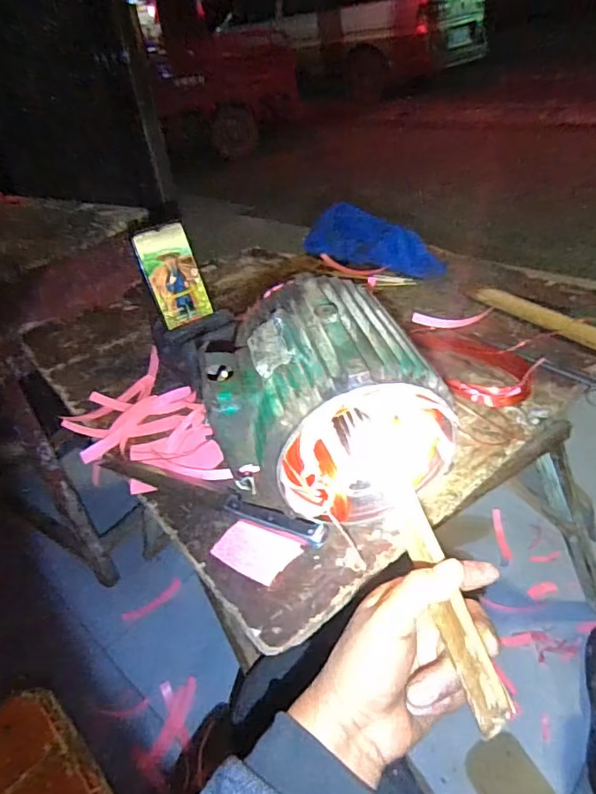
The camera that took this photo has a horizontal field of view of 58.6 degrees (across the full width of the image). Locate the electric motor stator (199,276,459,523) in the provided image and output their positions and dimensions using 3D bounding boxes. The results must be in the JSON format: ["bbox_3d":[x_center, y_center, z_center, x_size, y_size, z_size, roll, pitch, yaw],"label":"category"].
[{"bbox_3d":[0.023,0.014,0.524,0.206,0.184,0.174,-13,36,-7],"label":"electric motor stator"}]

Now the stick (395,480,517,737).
[{"bbox_3d":[0.099,0.131,0.377,0.007,0.031,0.199,18,24,-15],"label":"stick"}]

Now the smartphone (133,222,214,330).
[{"bbox_3d":[-0.169,-0.166,0.727,0.074,0.130,0.009,-27,21,-26],"label":"smartphone"}]

